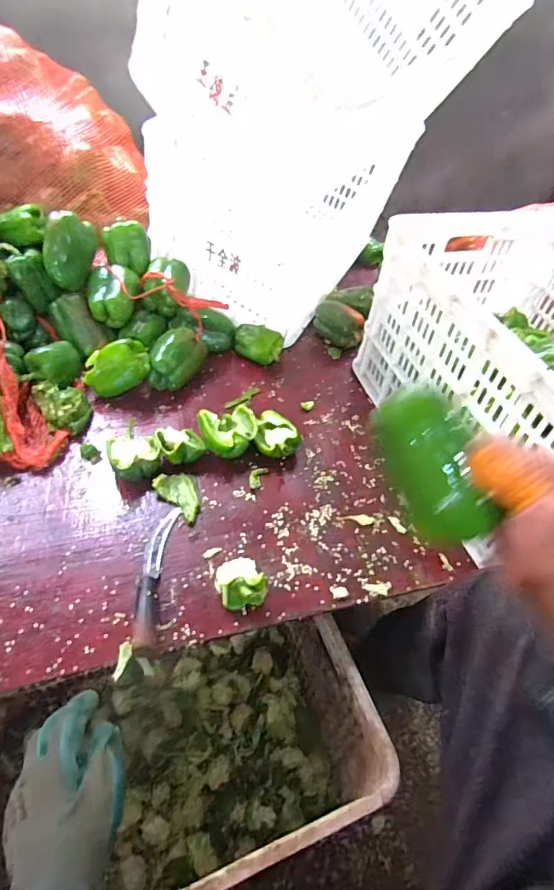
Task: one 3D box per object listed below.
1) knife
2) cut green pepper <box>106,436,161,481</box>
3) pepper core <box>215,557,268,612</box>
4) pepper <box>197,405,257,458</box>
[{"bbox_3d":[-0.156,0.158,0.588,0.034,0.025,0.193,3,47,-3],"label":"knife"},{"bbox_3d":[-0.211,0.017,0.689,0.074,0.037,0.072,-12,50,-17],"label":"cut green pepper"},{"bbox_3d":[-0.047,0.170,0.577,0.053,0.043,0.063,-15,51,-19],"label":"pepper core"},{"bbox_3d":[-0.075,-0.023,0.750,0.089,0.052,0.081,3,47,-4],"label":"pepper"}]

